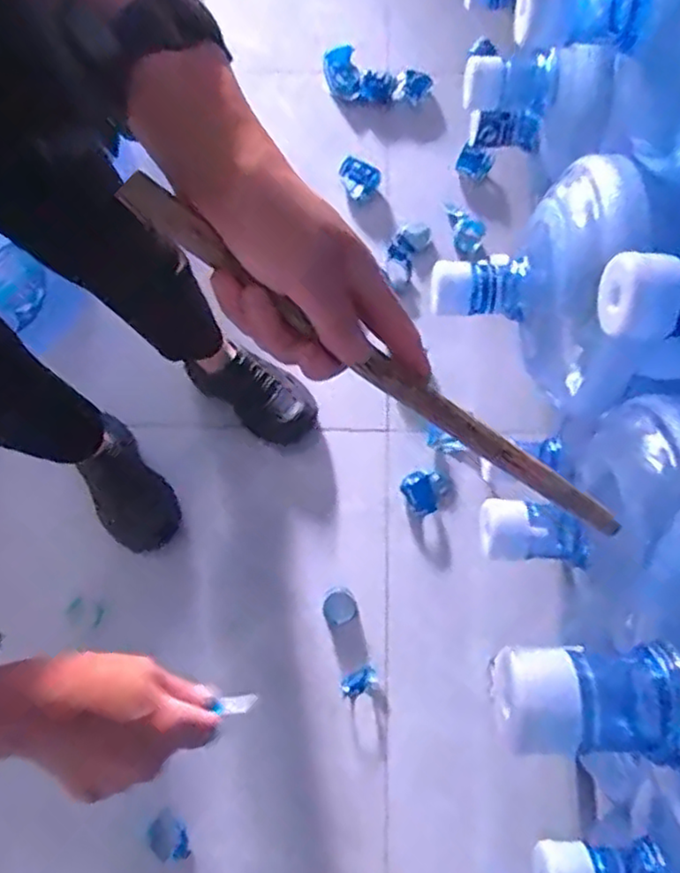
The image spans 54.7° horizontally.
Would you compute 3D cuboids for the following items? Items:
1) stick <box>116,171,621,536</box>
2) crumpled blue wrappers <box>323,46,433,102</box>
[{"bbox_3d":[0.037,-0.026,0.357,0.340,0.013,0.017,33,74,-20],"label":"stick"},{"bbox_3d":[0.075,-0.736,1.345,0.223,0.043,0.112,9,73,3],"label":"crumpled blue wrappers"}]

